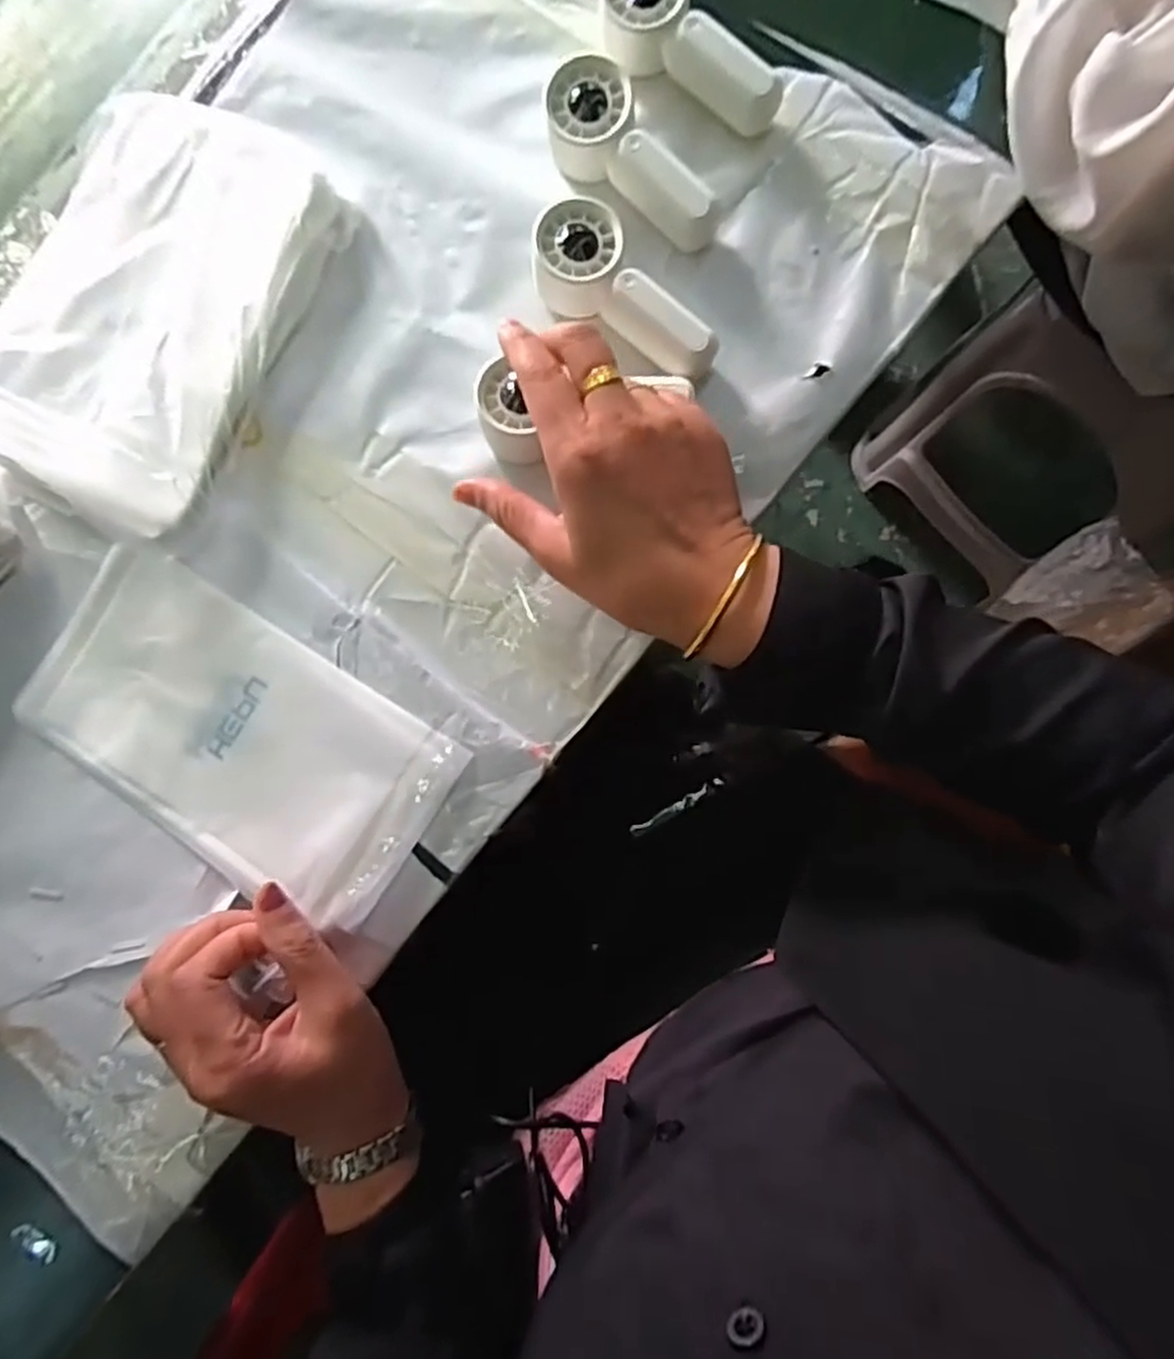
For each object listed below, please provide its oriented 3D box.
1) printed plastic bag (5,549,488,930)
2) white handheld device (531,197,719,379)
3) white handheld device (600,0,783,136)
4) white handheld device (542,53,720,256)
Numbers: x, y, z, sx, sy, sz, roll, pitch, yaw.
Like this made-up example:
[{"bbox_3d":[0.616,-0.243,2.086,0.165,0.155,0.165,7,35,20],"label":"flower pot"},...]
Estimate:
[{"bbox_3d":[-0.188,0.031,0.404,0.223,0.012,0.117,32,88,6],"label":"printed plastic bag"},{"bbox_3d":[0.023,-0.202,0.397,0.108,0.033,0.047,33,88,6],"label":"white handheld device"},{"bbox_3d":[0.056,-0.334,0.402,0.108,0.036,0.050,34,88,6],"label":"white handheld device"},{"bbox_3d":[0.020,-0.269,0.399,0.044,0.031,0.107,-35,83,0],"label":"white handheld device"}]

